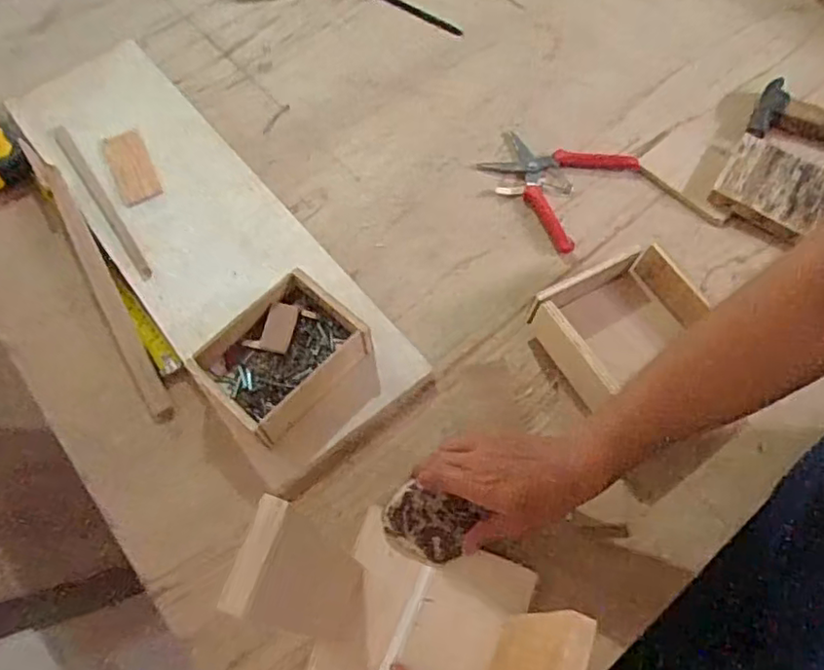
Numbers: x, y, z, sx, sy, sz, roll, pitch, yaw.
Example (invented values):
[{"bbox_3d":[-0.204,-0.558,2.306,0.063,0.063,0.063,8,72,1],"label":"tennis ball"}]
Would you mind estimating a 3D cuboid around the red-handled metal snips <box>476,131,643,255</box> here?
[{"bbox_3d":[0.161,-0.190,0.749,0.153,0.011,0.155,35,69,18],"label":"red-handled metal snips"}]

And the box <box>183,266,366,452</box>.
[{"bbox_3d":[-0.127,0.022,0.626,0.117,0.054,0.146,39,70,20],"label":"box"}]

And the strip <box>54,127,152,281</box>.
[{"bbox_3d":[-0.368,-0.161,0.749,0.014,0.005,0.268,-32,66,-14],"label":"strip"}]

